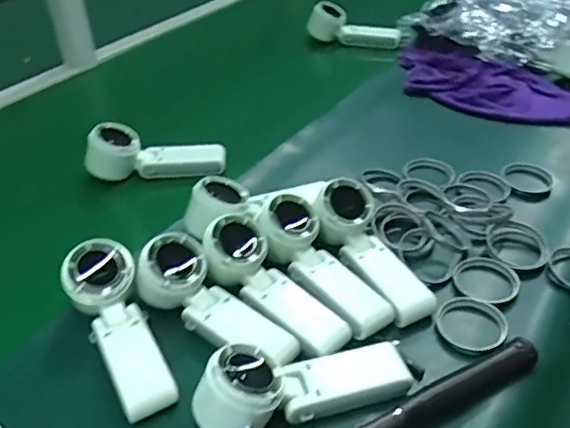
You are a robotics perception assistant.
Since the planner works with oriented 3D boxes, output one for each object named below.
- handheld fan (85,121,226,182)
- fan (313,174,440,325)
[{"bbox_3d":[-0.158,-0.080,0.698,0.167,0.055,0.055,-4,38,-3],"label":"handheld fan"},{"bbox_3d":[0.082,0.037,0.543,0.056,0.045,0.160,-19,59,-22],"label":"fan"}]

